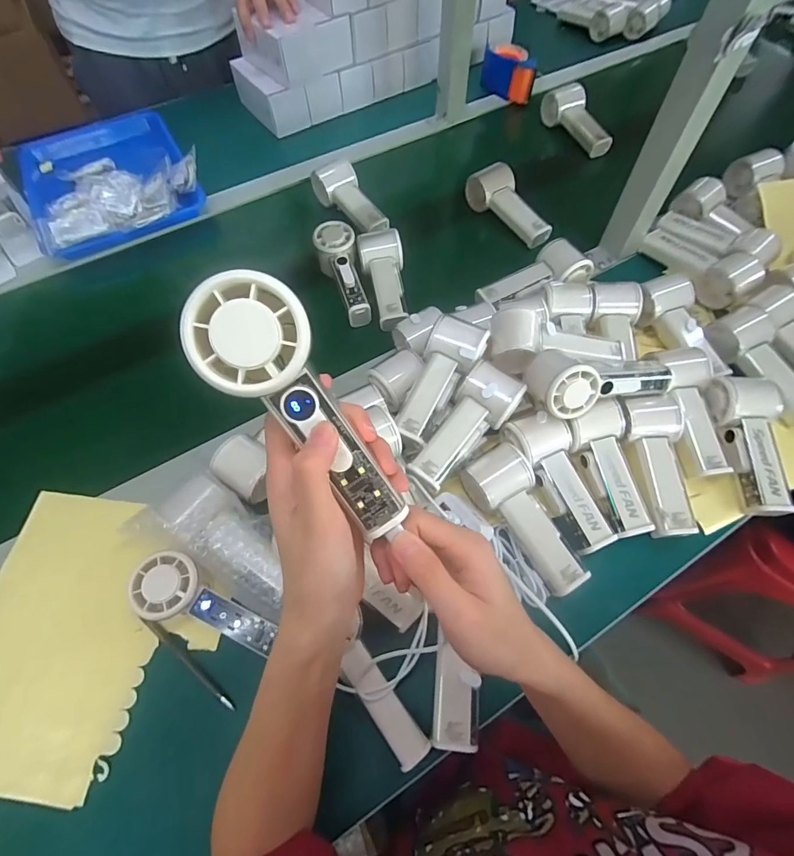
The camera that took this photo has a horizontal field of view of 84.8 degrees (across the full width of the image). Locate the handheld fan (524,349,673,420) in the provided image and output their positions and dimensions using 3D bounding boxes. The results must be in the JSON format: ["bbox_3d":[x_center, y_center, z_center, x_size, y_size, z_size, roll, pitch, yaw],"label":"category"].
[{"bbox_3d":[0.212,-0.049,0.467,0.153,0.060,0.062,-2,25,-22],"label":"handheld fan"}]

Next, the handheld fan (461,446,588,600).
[{"bbox_3d":[0.128,0.094,0.443,0.056,0.049,0.148,-28,76,-14],"label":"handheld fan"}]

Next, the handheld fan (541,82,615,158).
[{"bbox_3d":[0.326,-0.560,0.777,0.054,0.062,0.165,-22,63,-11],"label":"handheld fan"}]

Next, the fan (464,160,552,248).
[{"bbox_3d":[0.171,-0.344,0.665,0.055,0.052,0.152,-26,64,-14],"label":"fan"}]

